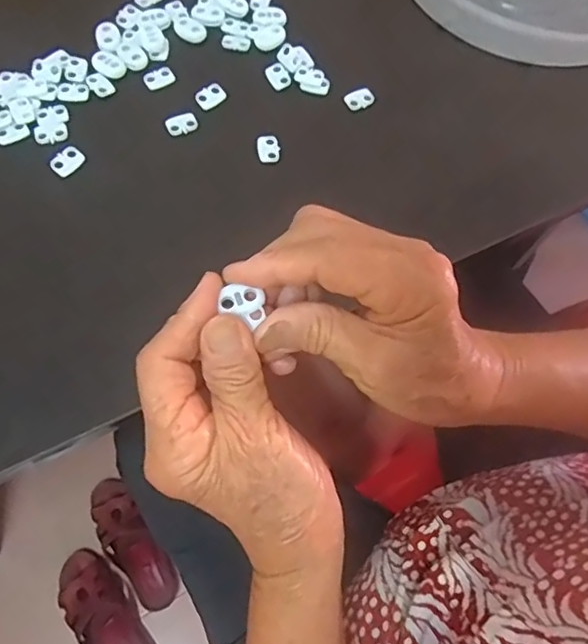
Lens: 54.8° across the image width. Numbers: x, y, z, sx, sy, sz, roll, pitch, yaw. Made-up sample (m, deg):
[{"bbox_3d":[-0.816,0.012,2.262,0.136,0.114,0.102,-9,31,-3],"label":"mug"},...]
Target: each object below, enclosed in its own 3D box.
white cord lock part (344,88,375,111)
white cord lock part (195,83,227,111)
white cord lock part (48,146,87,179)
[{"bbox_3d":[0.042,-0.145,0.368,0.018,0.004,0.013,-23,72,-13],"label":"white cord lock part"},{"bbox_3d":[-0.053,-0.143,0.358,0.019,0.004,0.015,-39,77,-17],"label":"white cord lock part"},{"bbox_3d":[-0.133,-0.095,0.333,0.014,0.005,0.021,40,71,11],"label":"white cord lock part"}]

